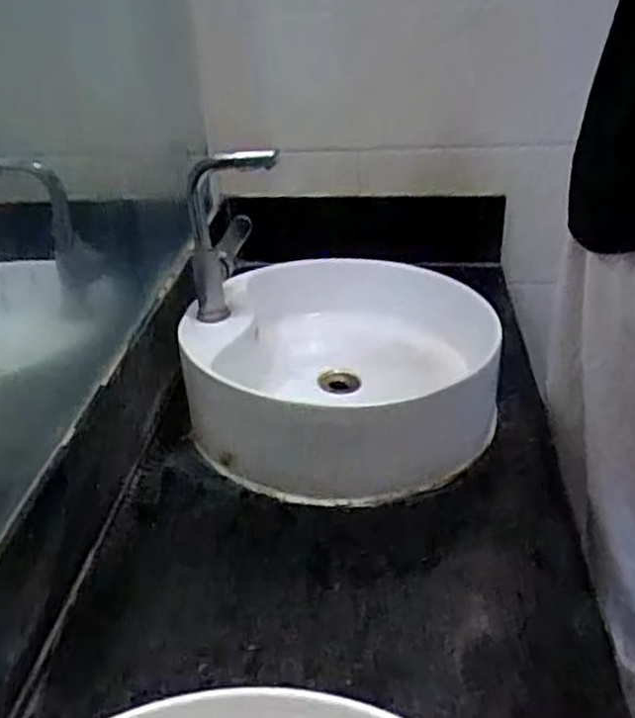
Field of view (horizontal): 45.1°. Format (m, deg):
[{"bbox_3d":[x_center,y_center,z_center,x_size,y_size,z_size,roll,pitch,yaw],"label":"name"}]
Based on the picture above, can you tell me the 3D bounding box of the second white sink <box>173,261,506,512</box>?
[{"bbox_3d":[0.017,0.008,1.113,0.399,0.143,0.422,-4,30,-7],"label":"second white sink"}]

